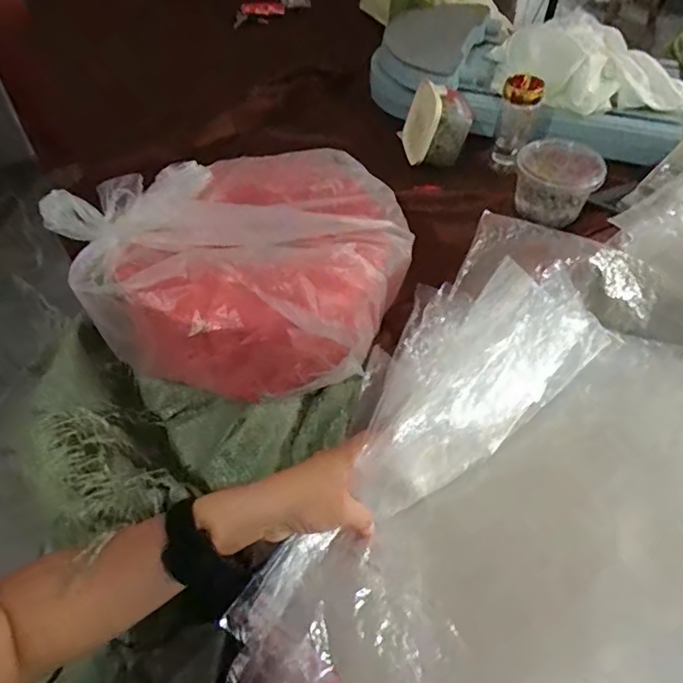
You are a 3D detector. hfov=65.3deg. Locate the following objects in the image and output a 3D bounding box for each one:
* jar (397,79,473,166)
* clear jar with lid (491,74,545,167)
[{"bbox_3d":[0.148,-0.342,0.840,0.069,0.112,0.095,3,49,-24],"label":"jar"},{"bbox_3d":[0.267,-0.337,0.814,0.056,0.142,0.054,14,51,12],"label":"clear jar with lid"}]

